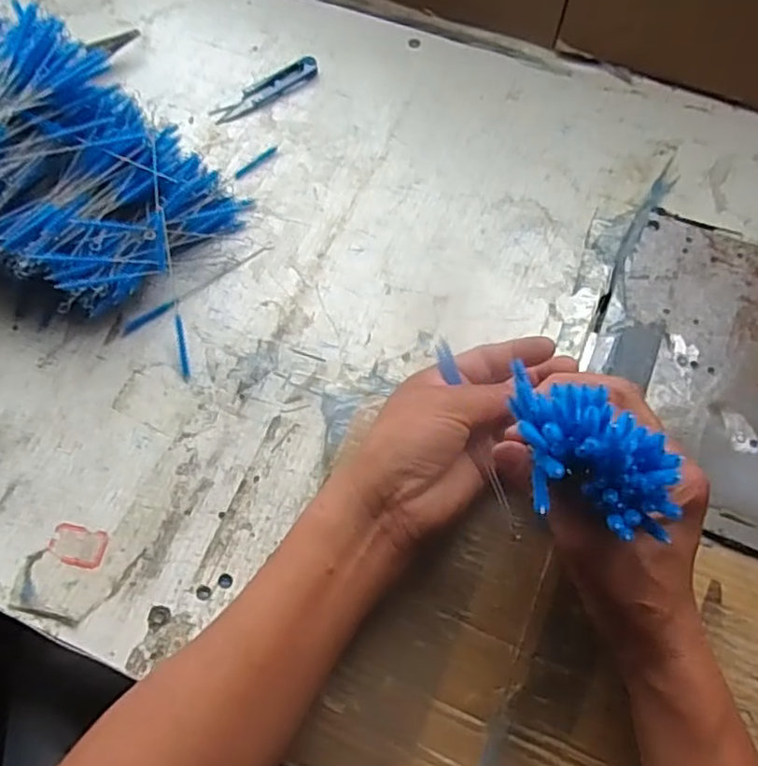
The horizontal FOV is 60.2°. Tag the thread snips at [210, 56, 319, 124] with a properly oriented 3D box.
[{"bbox_3d":[-0.100,-0.258,0.569,0.102,0.010,0.025,-33,68,-12],"label":"thread snips"}]

